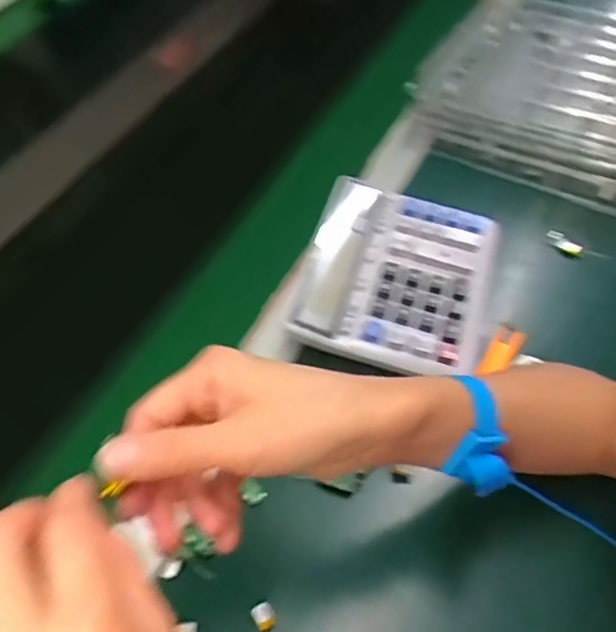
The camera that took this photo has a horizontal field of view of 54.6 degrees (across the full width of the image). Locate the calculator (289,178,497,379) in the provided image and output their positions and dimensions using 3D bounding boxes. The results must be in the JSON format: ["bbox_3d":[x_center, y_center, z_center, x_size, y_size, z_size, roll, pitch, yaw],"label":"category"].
[{"bbox_3d":[0.077,-0.039,0.532,0.163,0.026,0.183,13,55,12],"label":"calculator"}]

